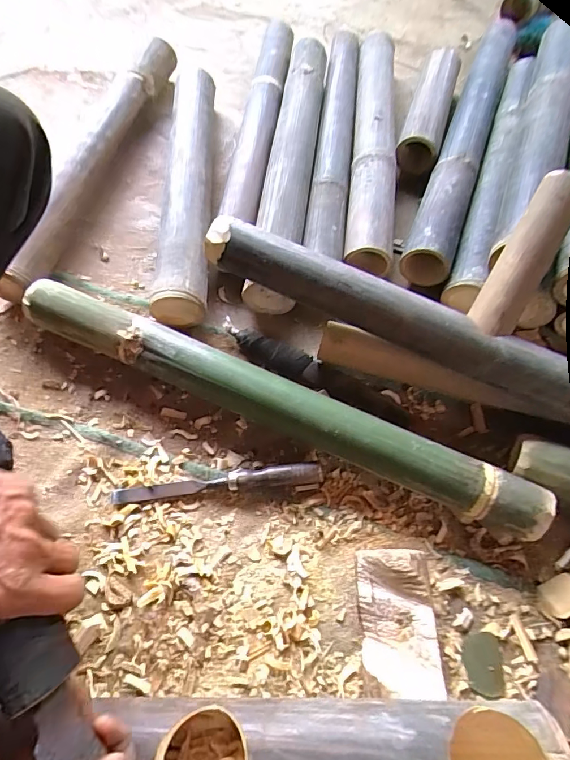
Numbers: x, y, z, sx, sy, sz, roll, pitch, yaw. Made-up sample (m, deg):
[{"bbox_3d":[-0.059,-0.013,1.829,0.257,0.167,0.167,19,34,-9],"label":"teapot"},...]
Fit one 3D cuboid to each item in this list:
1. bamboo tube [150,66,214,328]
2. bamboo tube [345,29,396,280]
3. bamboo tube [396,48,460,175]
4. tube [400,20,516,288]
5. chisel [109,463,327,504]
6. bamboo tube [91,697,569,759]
[{"bbox_3d":[-0.160,-0.331,0.720,0.082,0.070,0.540,-2,61,-2],"label":"bamboo tube"},{"bbox_3d":[0.156,-0.429,0.769,0.079,0.058,0.600,7,62,2],"label":"bamboo tube"},{"bbox_3d":[0.270,-0.511,0.824,0.071,0.060,0.321,17,62,8],"label":"bamboo tube"},{"bbox_3d":[0.332,-0.459,0.803,0.075,0.065,0.714,19,62,9],"label":"tube"},{"bbox_3d":[-0.080,0.120,0.517,0.243,0.025,0.023,-4,61,-4],"label":"chisel"},{"bbox_3d":[0.044,0.293,0.346,0.315,0.074,0.067,-2,61,4],"label":"bamboo tube"}]

